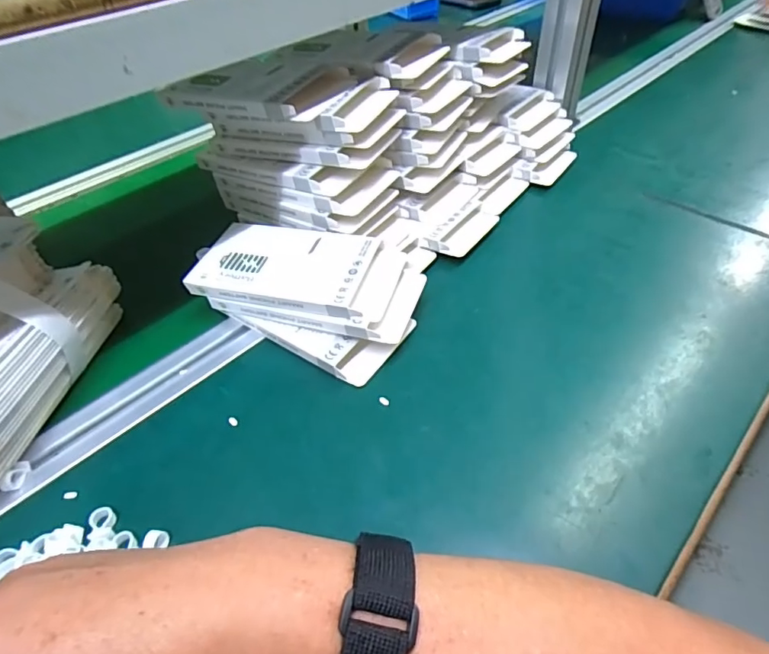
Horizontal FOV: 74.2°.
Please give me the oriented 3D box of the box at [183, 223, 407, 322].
[{"bbox_3d":[-0.066,-0.046,0.389,0.150,0.015,0.080,9,51,14],"label":"box"}]

